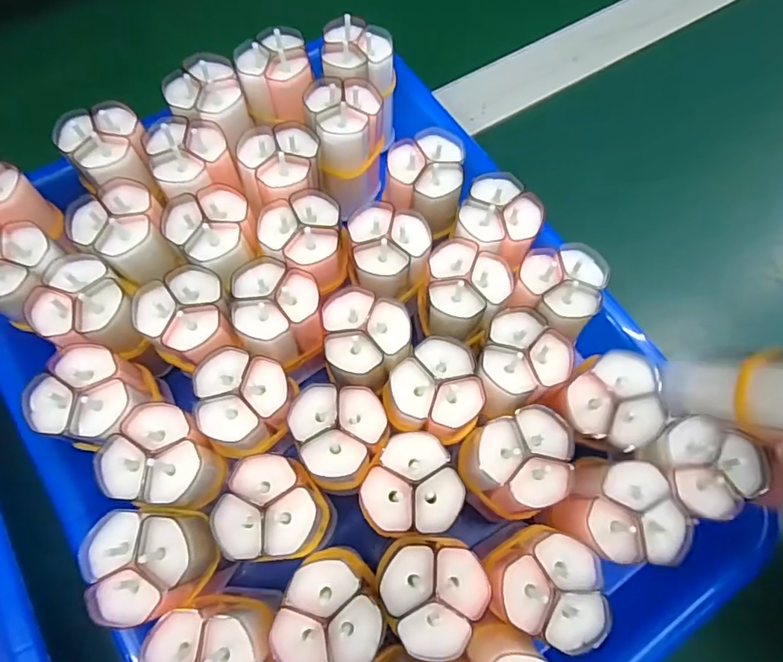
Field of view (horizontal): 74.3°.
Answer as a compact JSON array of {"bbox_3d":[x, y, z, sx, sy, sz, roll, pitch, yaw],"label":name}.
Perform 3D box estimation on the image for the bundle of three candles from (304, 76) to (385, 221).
[{"bbox_3d":[-0.021,-0.087,0.244,0.033,0.049,0.044,-2,70,-3],"label":"bundle of three candles"}]

